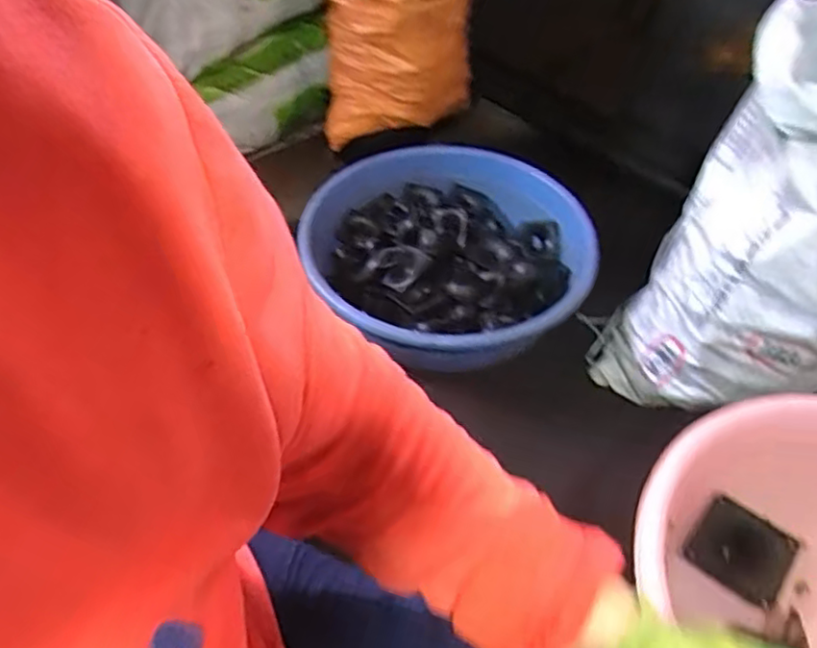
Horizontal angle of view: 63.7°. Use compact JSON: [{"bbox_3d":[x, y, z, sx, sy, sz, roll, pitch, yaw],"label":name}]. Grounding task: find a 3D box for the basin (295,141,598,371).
[{"bbox_3d":[0.056,-0.156,1.494,0.665,0.193,0.643,1,49,-1],"label":"basin"}]

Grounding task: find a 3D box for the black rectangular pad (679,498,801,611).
[{"bbox_3d":[0.339,0.229,0.669,0.089,0.011,0.083,31,72,22],"label":"black rectangular pad"}]

